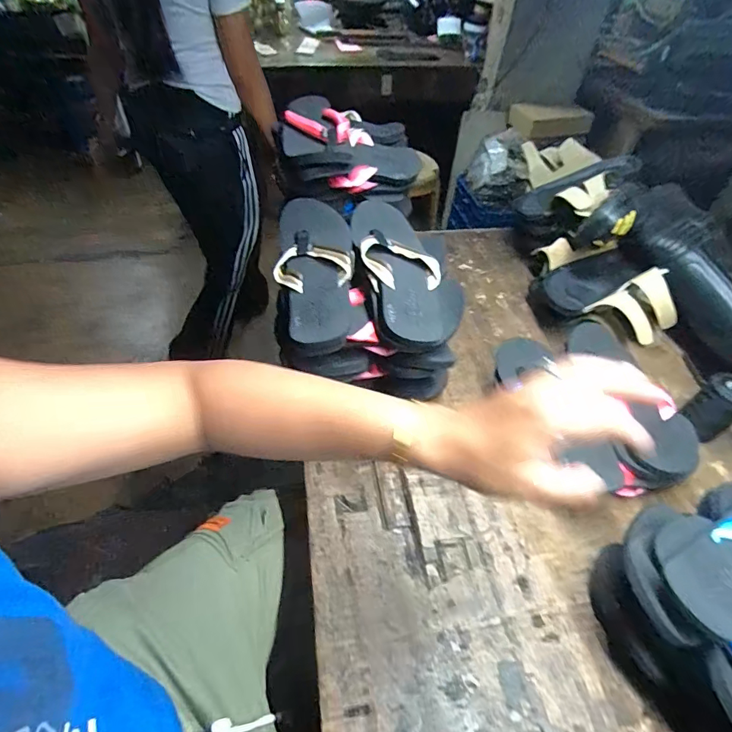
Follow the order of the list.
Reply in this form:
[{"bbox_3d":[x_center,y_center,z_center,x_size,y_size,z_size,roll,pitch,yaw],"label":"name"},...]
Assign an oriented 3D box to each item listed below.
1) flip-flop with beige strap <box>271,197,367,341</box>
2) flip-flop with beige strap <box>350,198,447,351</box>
[{"bbox_3d":[-0.064,-0.128,0.562,0.108,0.066,0.241,-5,49,-8],"label":"flip-flop with beige strap"},{"bbox_3d":[0.039,-0.129,0.573,0.104,0.060,0.240,-6,49,-10],"label":"flip-flop with beige strap"}]

